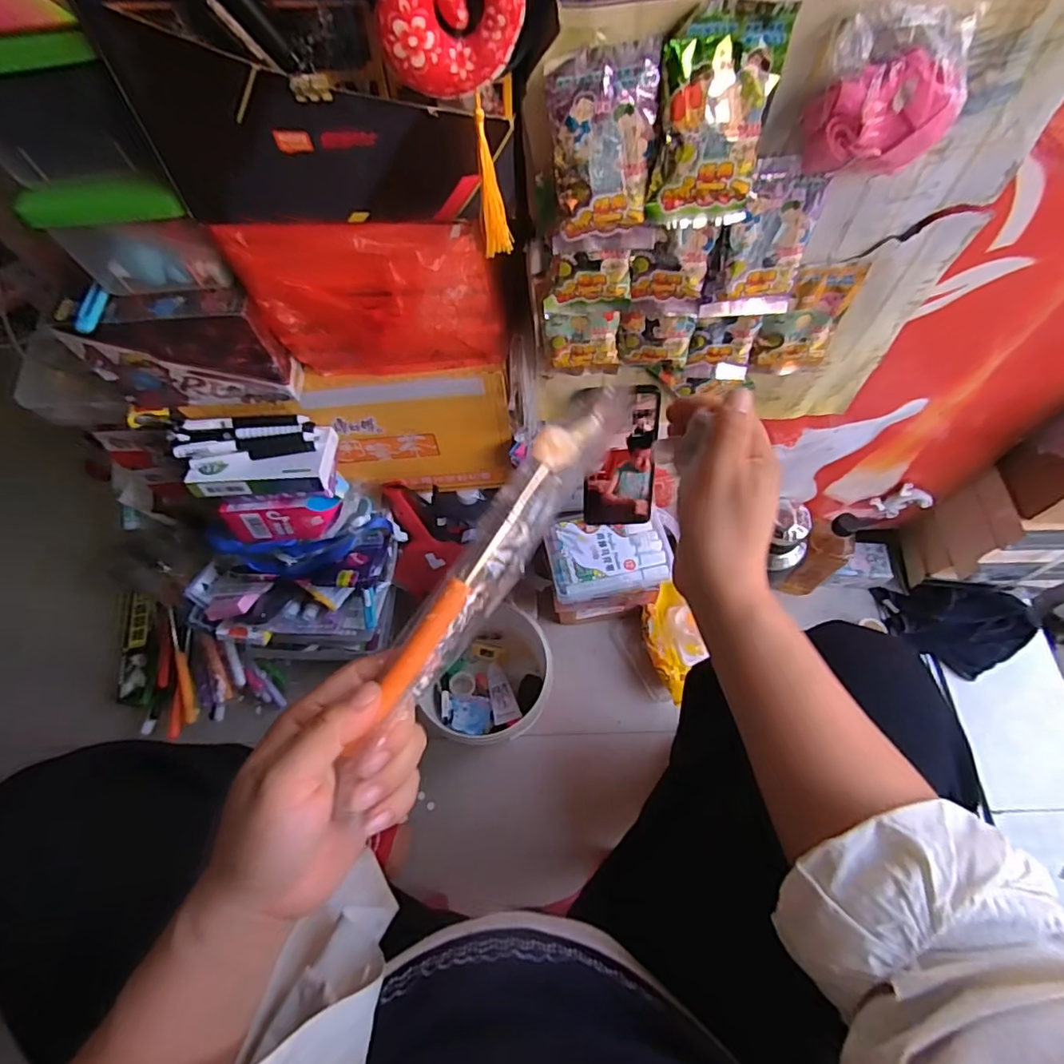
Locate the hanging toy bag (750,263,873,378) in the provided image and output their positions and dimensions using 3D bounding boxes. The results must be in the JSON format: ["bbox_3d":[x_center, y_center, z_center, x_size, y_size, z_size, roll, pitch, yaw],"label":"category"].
[{"bbox_3d":[0.232,-0.177,0.480,0.069,0.110,0.015,-3,64,1],"label":"hanging toy bag"}]

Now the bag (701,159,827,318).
[{"bbox_3d":[0.172,-0.208,0.407,0.068,0.111,0.021,-6,64,-1],"label":"bag"}]

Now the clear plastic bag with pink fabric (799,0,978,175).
[{"bbox_3d":[0.199,-0.246,0.318,0.077,0.071,0.037,0,65,2],"label":"clear plastic bag with pink fabric"}]

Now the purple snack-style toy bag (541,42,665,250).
[{"bbox_3d":[0.048,-0.233,0.354,0.072,0.109,0.025,-3,64,1],"label":"purple snack-style toy bag"}]

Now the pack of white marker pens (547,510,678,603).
[{"bbox_3d":[0.088,0.027,0.646,0.134,0.030,0.089,-6,64,-1],"label":"pack of white marker pens"}]

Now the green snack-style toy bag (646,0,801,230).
[{"bbox_3d":[0.110,-0.242,0.336,0.068,0.109,0.010,-3,49,1],"label":"green snack-style toy bag"}]

